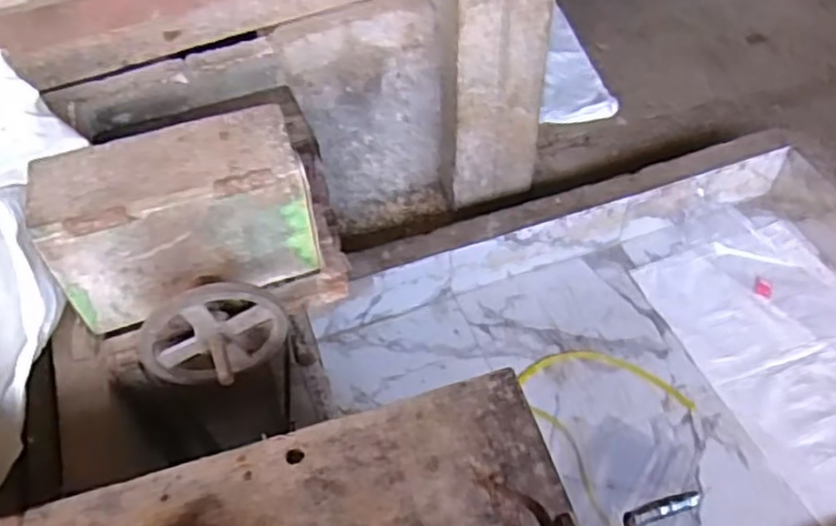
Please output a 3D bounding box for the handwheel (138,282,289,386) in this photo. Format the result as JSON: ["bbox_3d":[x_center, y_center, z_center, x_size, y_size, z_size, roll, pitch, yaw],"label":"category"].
[{"bbox_3d":[-0.273,0.121,0.990,0.196,0.180,0.092,-16,50,-12],"label":"handwheel"}]

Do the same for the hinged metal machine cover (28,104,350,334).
[{"bbox_3d":[-0.318,-0.059,1.049,0.368,0.247,0.147,-11,49,-8],"label":"hinged metal machine cover"}]

